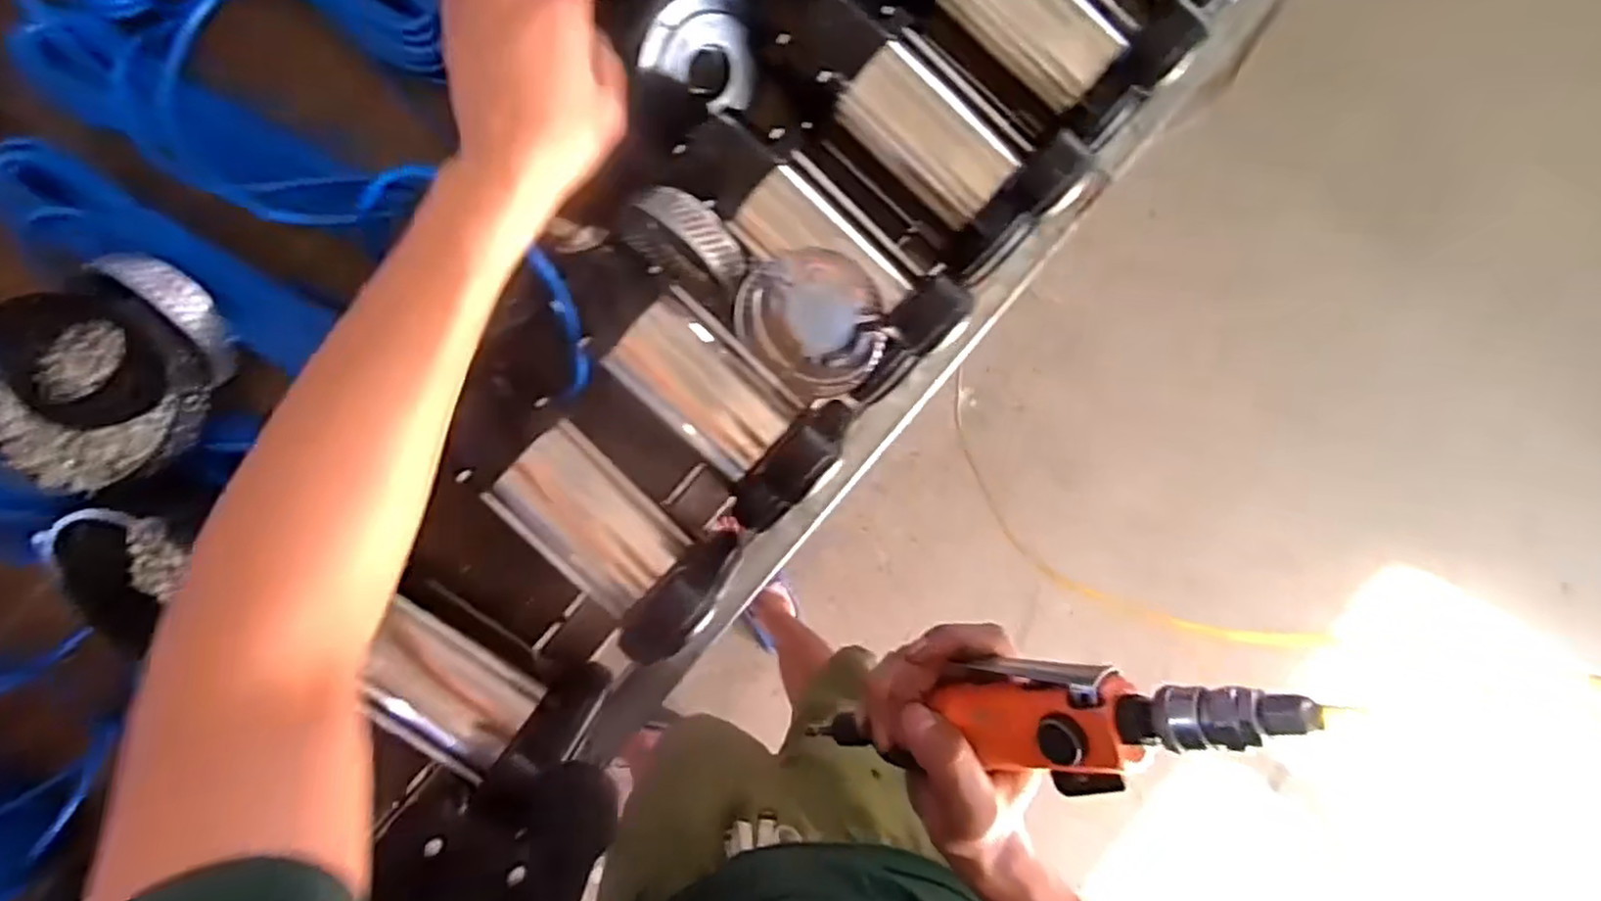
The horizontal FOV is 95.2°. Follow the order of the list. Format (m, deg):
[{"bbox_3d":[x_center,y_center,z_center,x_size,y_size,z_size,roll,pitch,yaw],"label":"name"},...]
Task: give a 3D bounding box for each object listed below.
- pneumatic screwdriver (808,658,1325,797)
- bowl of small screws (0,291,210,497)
[{"bbox_3d":[0.098,0.121,0.317,0.034,0.220,0.052,-26,92,-44],"label":"pneumatic screwdriver"},{"bbox_3d":[-0.490,-0.038,0.500,0.140,0.044,0.129,0,92,-7],"label":"bowl of small screws"}]

